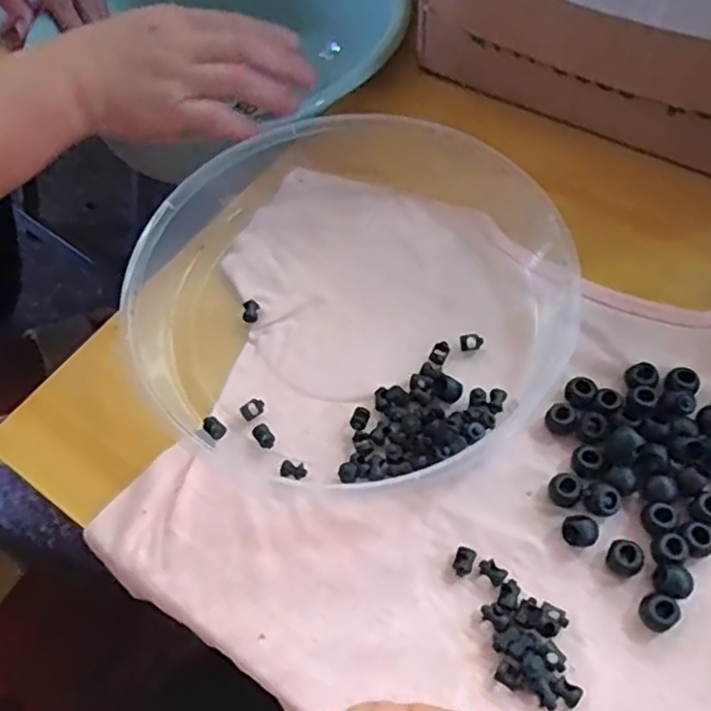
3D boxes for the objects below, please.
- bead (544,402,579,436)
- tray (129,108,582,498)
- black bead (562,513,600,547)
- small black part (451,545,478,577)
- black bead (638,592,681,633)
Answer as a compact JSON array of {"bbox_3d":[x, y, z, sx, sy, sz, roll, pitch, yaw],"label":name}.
[{"bbox_3d":[0.103,0.032,0.334,0.015,0.008,0.014,-2,58,3],"label":"bead"},{"bbox_3d":[0.002,-0.046,0.372,0.226,0.046,0.235,-2,58,3],"label":"tray"},{"bbox_3d":[0.102,0.080,0.303,0.015,0.011,0.012,-1,58,4],"label":"black bead"},{"bbox_3d":[0.050,0.094,0.304,0.009,0.005,0.013,17,60,15],"label":"small black part"},{"bbox_3d":[0.129,0.109,0.283,0.012,0.011,0.015,-29,60,-13],"label":"black bead"}]

